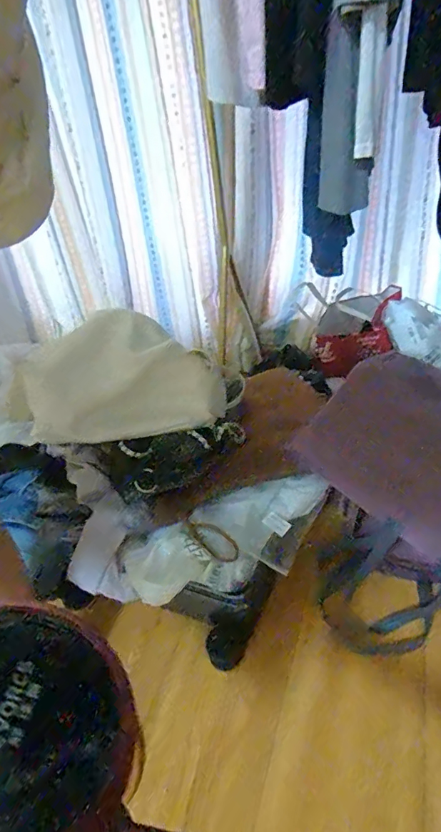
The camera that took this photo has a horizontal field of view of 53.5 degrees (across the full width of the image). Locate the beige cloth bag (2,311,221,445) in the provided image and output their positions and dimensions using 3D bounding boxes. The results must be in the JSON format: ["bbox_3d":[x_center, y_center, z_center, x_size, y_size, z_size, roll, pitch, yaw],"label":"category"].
[{"bbox_3d":[-0.198,-0.074,0.823,0.383,0.233,0.026,-8,-6,-1],"label":"beige cloth bag"}]

